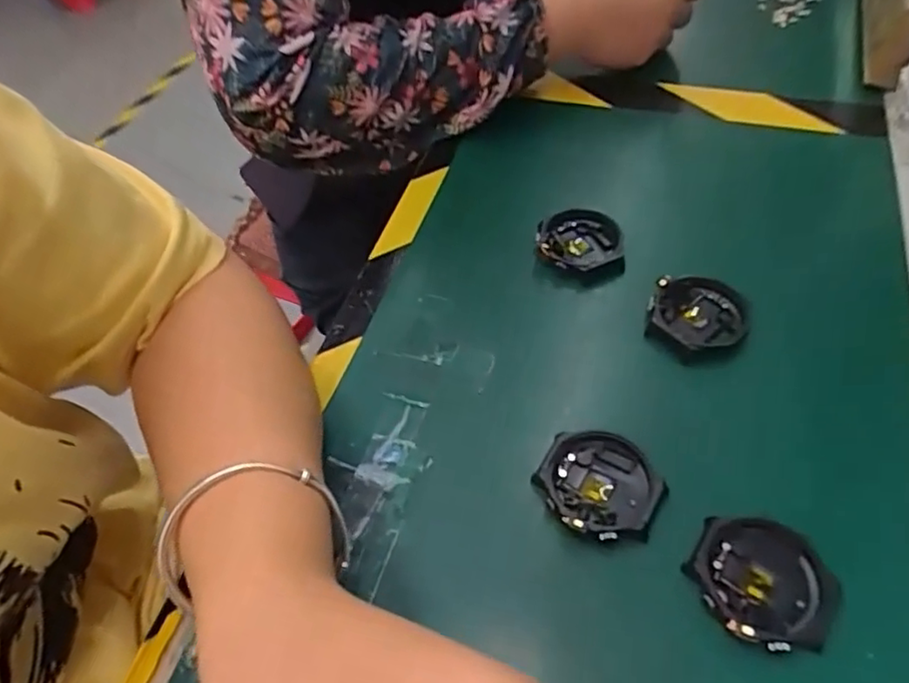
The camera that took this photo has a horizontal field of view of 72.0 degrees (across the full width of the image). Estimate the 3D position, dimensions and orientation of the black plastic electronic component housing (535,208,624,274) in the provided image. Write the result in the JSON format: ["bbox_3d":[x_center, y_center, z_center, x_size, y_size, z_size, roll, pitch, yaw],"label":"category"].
[{"bbox_3d":[0.075,-0.058,0.373,0.049,0.011,0.045,4,56,2],"label":"black plastic electronic component housing"}]

